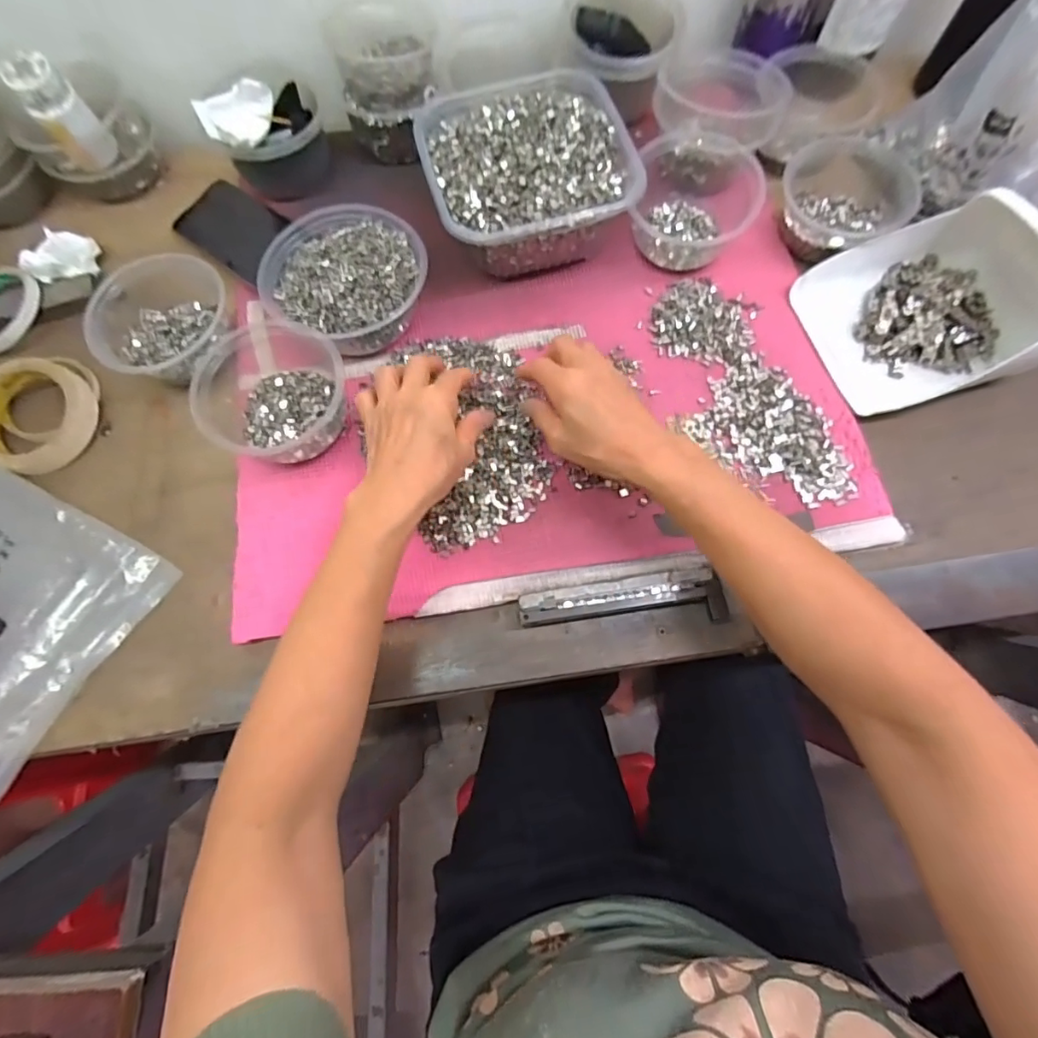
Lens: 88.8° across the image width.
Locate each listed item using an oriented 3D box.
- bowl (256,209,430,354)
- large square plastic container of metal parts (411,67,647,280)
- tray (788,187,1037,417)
[{"bbox_3d":[-0.151,-0.209,0.468,0.140,0.057,0.130,-1,73,2],"label":"bowl"},{"bbox_3d":[0.005,-0.314,0.487,0.175,0.081,0.175,-16,73,-3],"label":"large square plastic container of metal parts"},{"bbox_3d":[0.347,-0.183,0.445,0.167,0.090,0.159,-18,73,-4],"label":"tray"}]

